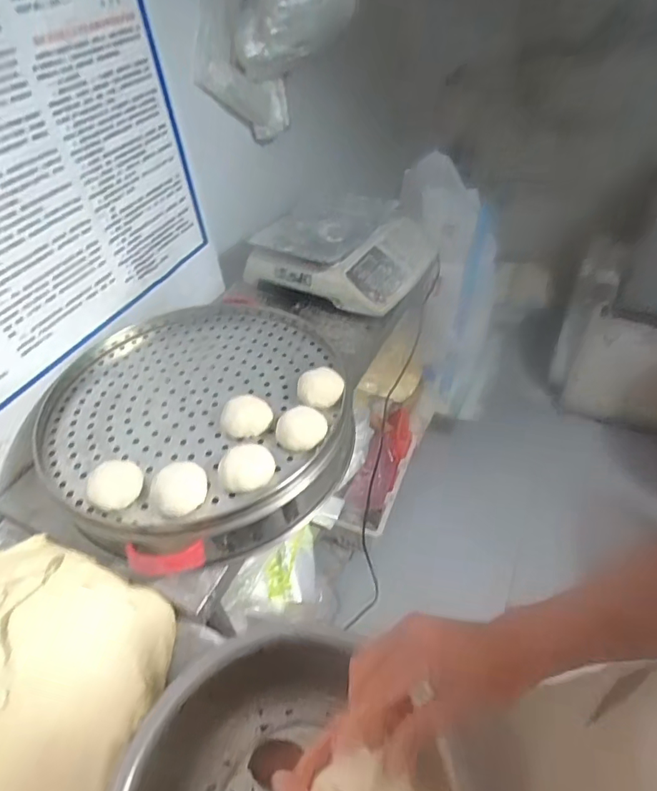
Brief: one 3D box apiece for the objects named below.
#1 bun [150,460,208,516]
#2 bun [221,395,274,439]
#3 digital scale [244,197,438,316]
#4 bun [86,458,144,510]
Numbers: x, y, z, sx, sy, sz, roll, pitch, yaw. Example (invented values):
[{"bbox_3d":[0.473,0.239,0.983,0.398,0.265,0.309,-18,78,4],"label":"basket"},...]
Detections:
[{"bbox_3d":[-0.199,0.120,0.653,0.065,0.038,0.071,-3,45,3],"label":"bun"},{"bbox_3d":[-0.122,0.032,0.734,0.076,0.044,0.059,-17,46,-10],"label":"bun"},{"bbox_3d":[0.046,-0.345,1.159,0.333,0.142,0.366,17,50,21],"label":"digital scale"},{"bbox_3d":[-0.283,0.120,0.663,0.068,0.036,0.064,-3,45,3],"label":"bun"}]

